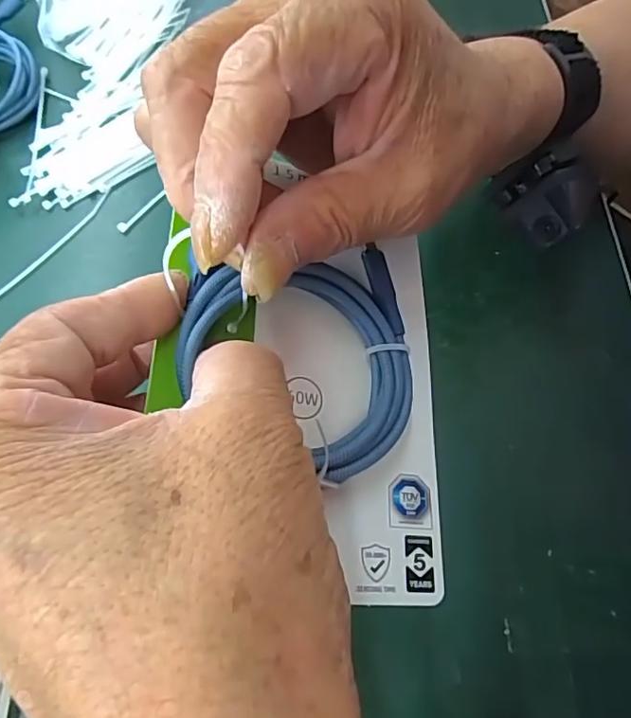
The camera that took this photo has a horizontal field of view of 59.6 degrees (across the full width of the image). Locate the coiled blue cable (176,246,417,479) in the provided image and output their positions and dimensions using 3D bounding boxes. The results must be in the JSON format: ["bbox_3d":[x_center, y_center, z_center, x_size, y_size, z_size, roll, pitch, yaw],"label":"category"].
[{"bbox_3d":[-0.002,0.001,0.175,0.079,0.009,0.074,8,69,-22],"label":"coiled blue cable"}]

